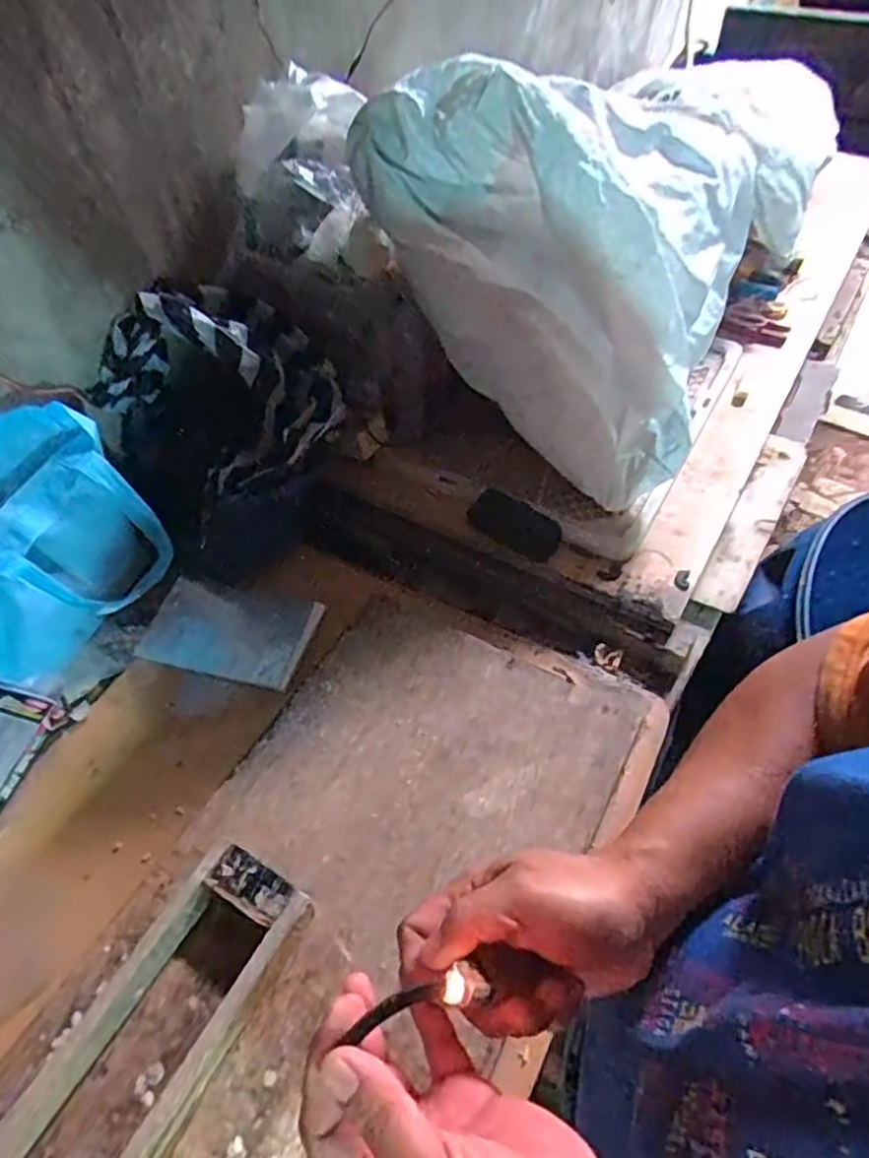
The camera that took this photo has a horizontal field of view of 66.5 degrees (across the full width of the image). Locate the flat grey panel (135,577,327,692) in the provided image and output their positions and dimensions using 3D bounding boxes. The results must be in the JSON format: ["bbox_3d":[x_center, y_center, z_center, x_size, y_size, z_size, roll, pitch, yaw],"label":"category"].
[{"bbox_3d":[-0.229,0.057,0.748,0.191,0.023,0.115,9,50,14],"label":"flat grey panel"}]

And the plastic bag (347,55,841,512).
[{"bbox_3d":[0.223,-0.439,0.796,0.376,0.365,0.557,20,57,16],"label":"plastic bag"}]

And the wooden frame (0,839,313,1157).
[{"bbox_3d":[-0.238,0.373,0.404,0.103,0.051,0.428,25,59,18],"label":"wooden frame"}]

